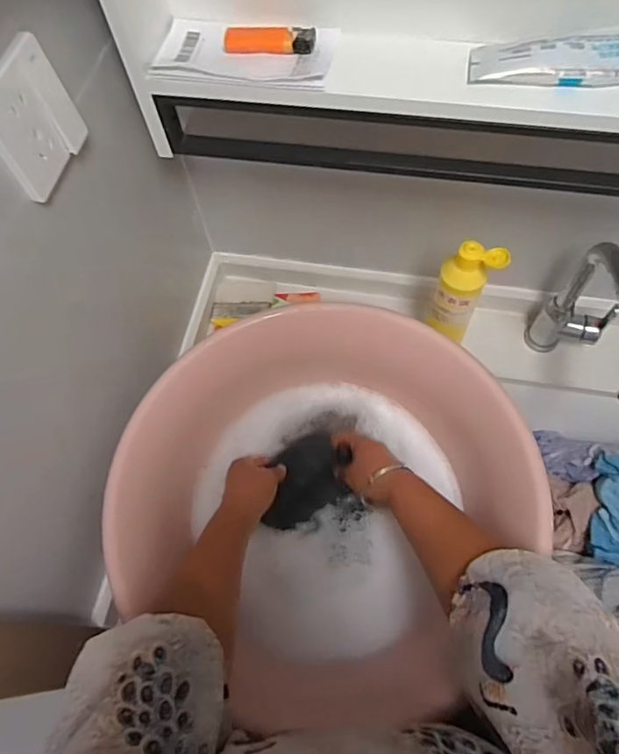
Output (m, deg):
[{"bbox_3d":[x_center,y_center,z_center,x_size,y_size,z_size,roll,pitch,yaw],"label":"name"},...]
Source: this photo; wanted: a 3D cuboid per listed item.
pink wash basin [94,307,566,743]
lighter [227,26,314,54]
[{"bbox_3d":[0.016,0.118,0.589,0.387,0.141,0.386,-1,65,3],"label":"pink wash basin"},{"bbox_3d":[-0.036,-0.301,0.470,0.079,0.013,0.023,4,65,6],"label":"lighter"}]

